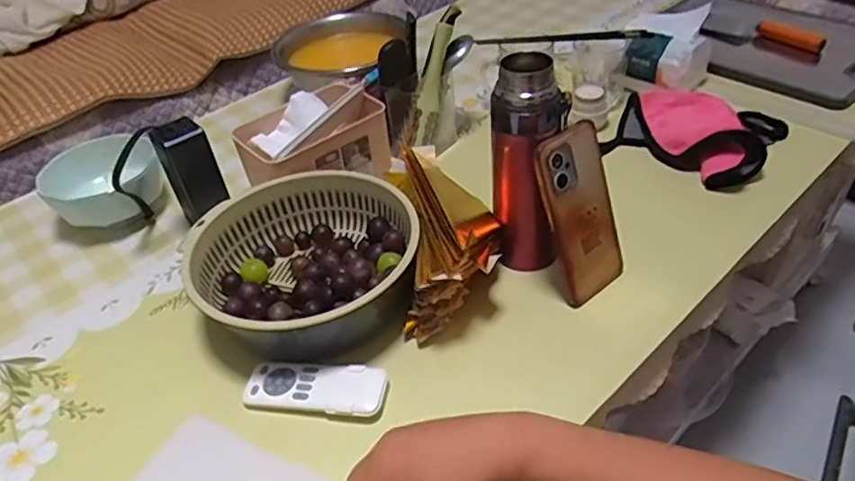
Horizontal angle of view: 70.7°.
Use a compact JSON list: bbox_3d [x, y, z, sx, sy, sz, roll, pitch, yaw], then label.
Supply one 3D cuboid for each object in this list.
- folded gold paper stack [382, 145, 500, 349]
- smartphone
[{"bbox_3d":[0.019,-0.005,0.602,0.103,0.095,0.179,-6,41,1],"label":"folded gold paper stack"},{"bbox_3d":[0.144,-0.024,0.557,0.070,0.166,0.012,-28,25,-23],"label":"smartphone"}]

